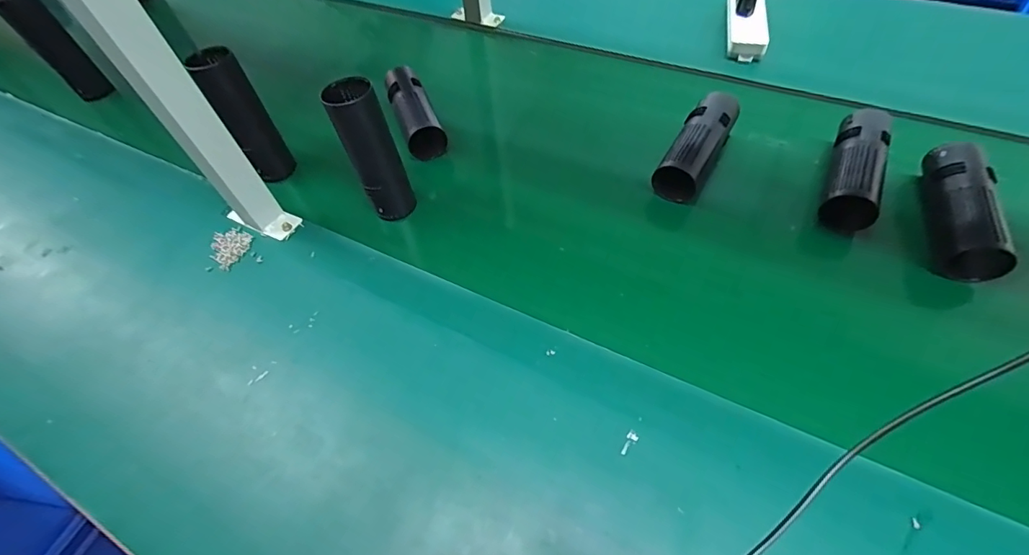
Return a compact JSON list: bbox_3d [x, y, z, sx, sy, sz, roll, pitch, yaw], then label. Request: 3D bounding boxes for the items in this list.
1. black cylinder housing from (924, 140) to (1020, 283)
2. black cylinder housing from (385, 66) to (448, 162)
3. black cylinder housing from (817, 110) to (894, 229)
[{"bbox_3d":[0.491,-0.075,0.505,0.053,0.061,0.176,16,56,14],"label":"black cylinder housing"},{"bbox_3d":[-0.147,-0.242,0.662,0.054,0.045,0.180,-19,56,-12],"label":"black cylinder housing"},{"bbox_3d":[0.411,-0.130,0.547,0.071,0.055,0.173,26,59,20],"label":"black cylinder housing"}]

